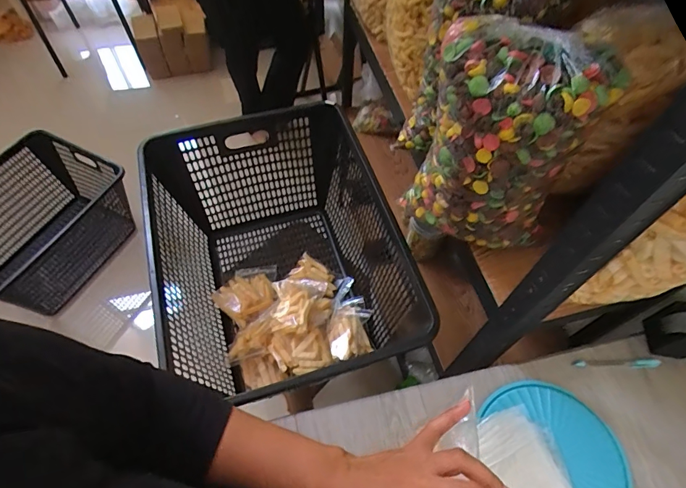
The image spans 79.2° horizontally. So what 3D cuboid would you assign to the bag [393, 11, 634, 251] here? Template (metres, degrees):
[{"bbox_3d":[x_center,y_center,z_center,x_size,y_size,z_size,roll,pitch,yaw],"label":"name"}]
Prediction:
[{"bbox_3d":[0.189,-0.116,0.534,0.184,0.284,0.124,17,60,9],"label":"bag"}]

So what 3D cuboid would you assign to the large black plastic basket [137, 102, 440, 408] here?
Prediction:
[{"bbox_3d":[-0.110,0.043,0.863,0.449,0.307,0.554,-13,60,-9],"label":"large black plastic basket"}]

